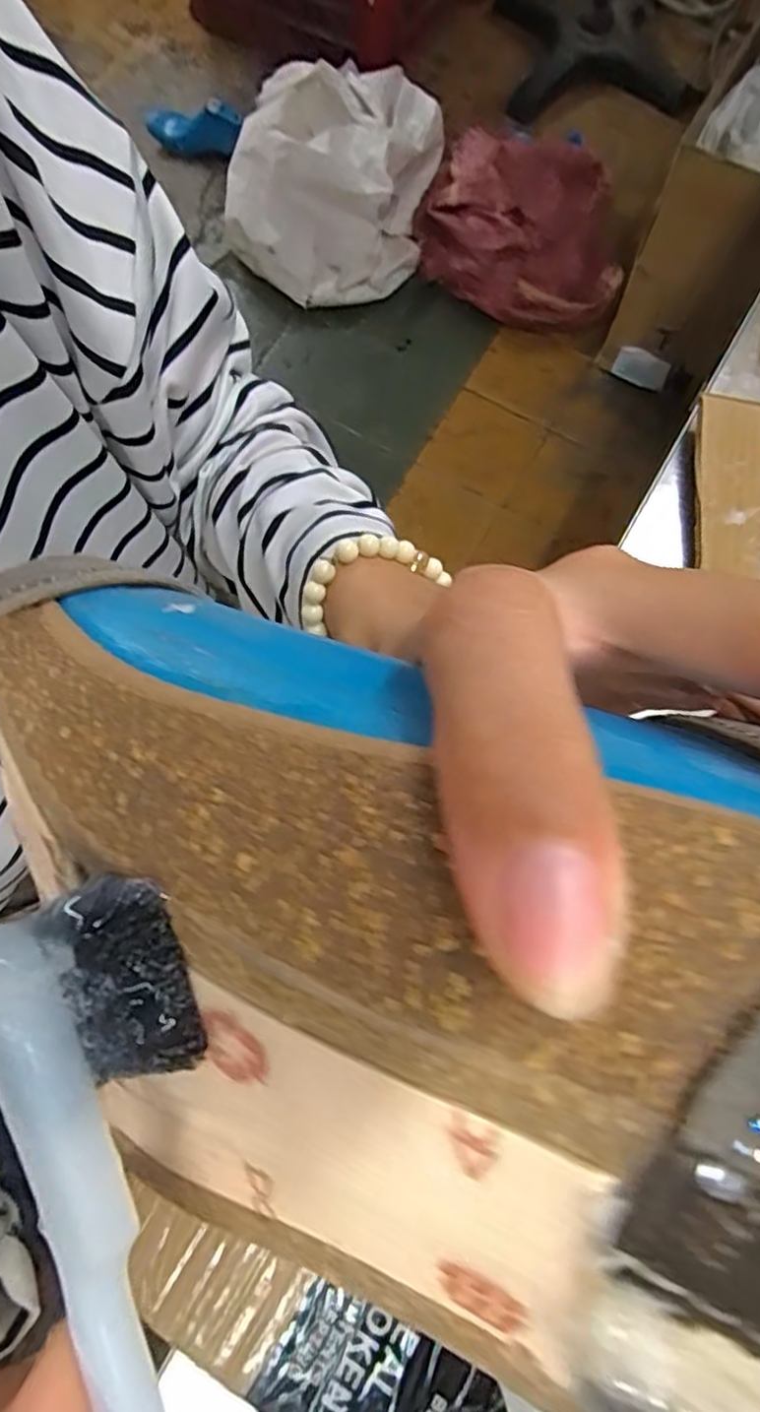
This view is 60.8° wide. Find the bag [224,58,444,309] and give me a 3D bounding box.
[{"bbox_3d":[-0.090,-1.122,1.357,0.411,0.210,0.495,5,76,1],"label":"bag"}]

